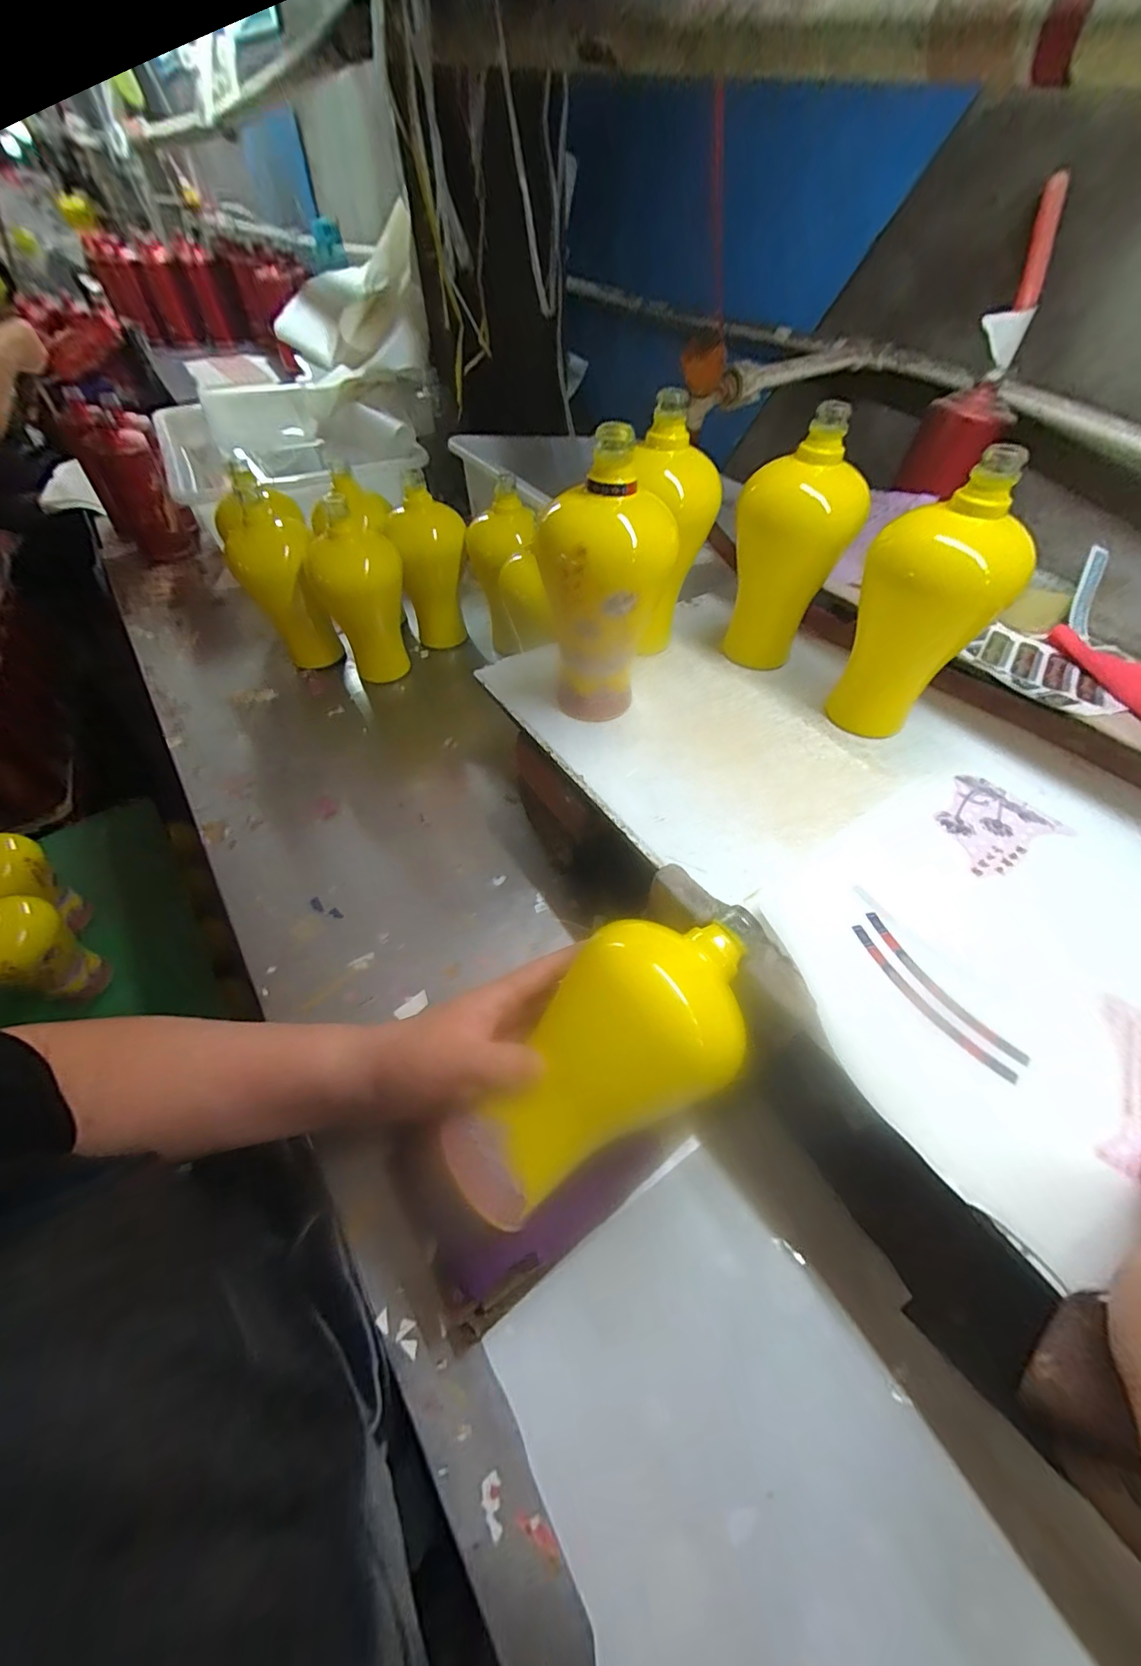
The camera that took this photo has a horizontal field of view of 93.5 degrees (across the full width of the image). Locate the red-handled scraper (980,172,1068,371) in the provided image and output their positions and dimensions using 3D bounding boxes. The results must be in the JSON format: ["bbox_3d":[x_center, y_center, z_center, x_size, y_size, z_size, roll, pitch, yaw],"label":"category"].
[{"bbox_3d":[0.444,-0.552,0.529,0.043,0.139,0.034,13,14,10],"label":"red-handled scraper"}]

